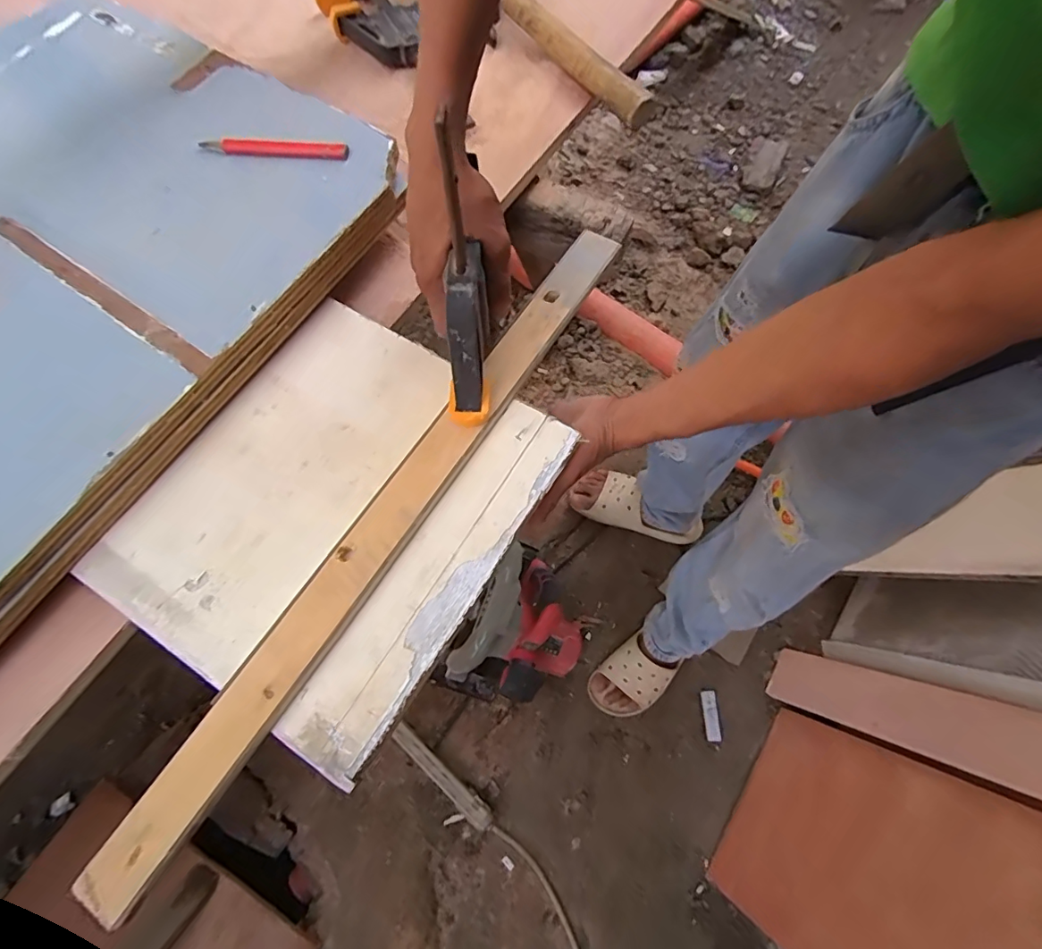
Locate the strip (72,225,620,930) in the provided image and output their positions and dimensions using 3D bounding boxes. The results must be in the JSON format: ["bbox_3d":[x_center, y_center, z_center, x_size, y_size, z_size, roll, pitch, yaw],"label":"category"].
[{"bbox_3d":[-0.087,0.014,0.388,0.041,0.009,0.591,32,72,8],"label":"strip"}]

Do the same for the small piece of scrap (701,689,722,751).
[{"bbox_3d":[0.342,0.437,0.910,0.026,0.012,0.095,4,70,-1],"label":"small piece of scrap"}]

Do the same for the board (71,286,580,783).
[{"bbox_3d":[-0.145,0.021,0.399,0.264,0.022,0.295,31,72,8],"label":"board"}]

